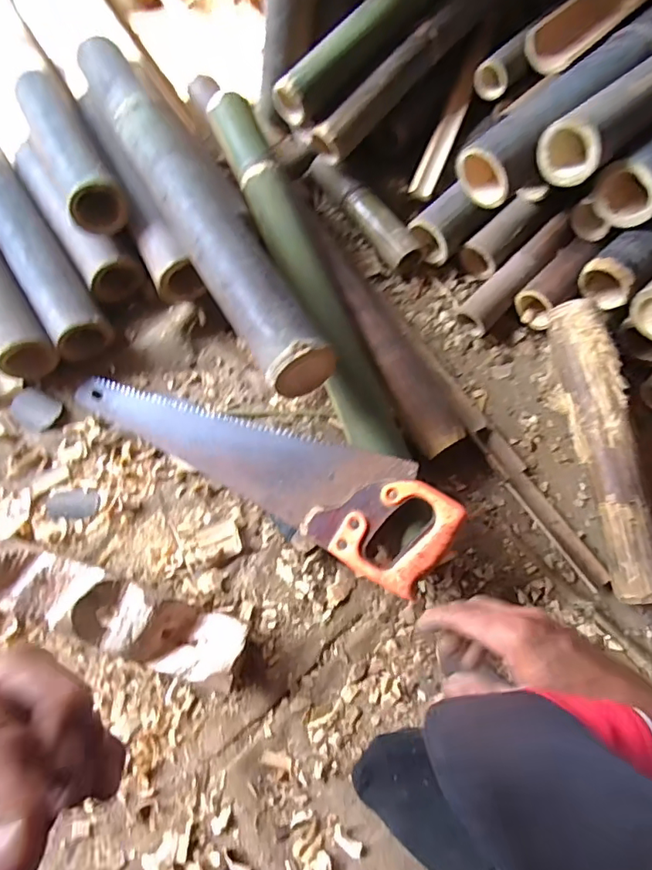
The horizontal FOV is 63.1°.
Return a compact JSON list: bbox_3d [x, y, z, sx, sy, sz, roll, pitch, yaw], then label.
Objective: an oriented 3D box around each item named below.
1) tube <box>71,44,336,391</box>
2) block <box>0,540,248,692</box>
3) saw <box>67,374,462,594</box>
[{"bbox_3d":[-0.164,-0.291,0.640,0.081,0.064,0.581,-28,71,-11],"label":"tube"},{"bbox_3d":[-0.234,0.193,0.578,0.300,0.053,0.075,17,69,6],"label":"block"},{"bbox_3d":[-0.083,0.016,0.630,0.485,0.033,0.119,27,90,20],"label":"saw"}]

